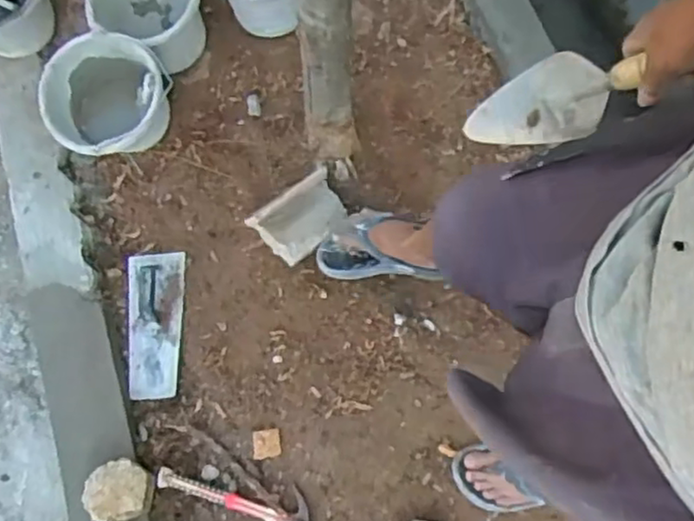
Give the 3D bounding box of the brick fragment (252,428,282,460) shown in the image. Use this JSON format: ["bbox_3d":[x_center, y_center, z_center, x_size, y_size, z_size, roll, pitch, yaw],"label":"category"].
[{"bbox_3d":[-0.150,0.342,1.279,0.053,0.007,0.052,-10,70,-1],"label":"brick fragment"}]

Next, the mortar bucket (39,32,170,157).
[{"bbox_3d":[-0.486,-0.320,1.421,0.250,0.209,0.228,-1,70,2],"label":"mortar bucket"}]

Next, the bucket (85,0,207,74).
[{"bbox_3d":[-0.425,-0.537,1.467,0.226,0.144,0.218,0,70,1],"label":"bucket"}]

